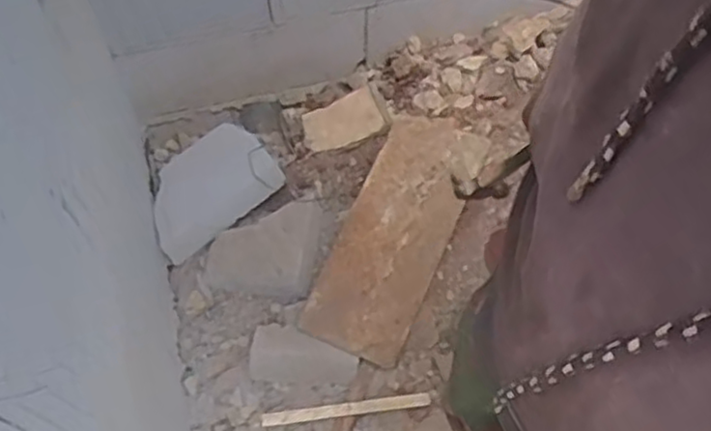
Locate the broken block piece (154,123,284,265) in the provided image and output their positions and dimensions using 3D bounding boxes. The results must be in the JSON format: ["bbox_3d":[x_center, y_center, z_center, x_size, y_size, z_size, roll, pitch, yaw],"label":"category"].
[{"bbox_3d":[-0.313,-0.063,1.491,0.280,0.113,0.186,-33,65,-18],"label":"broken block piece"}]

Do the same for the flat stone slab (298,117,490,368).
[{"bbox_3d":[0.082,0.020,1.392,0.212,0.044,0.512,19,71,13],"label":"flat stone slab"}]

